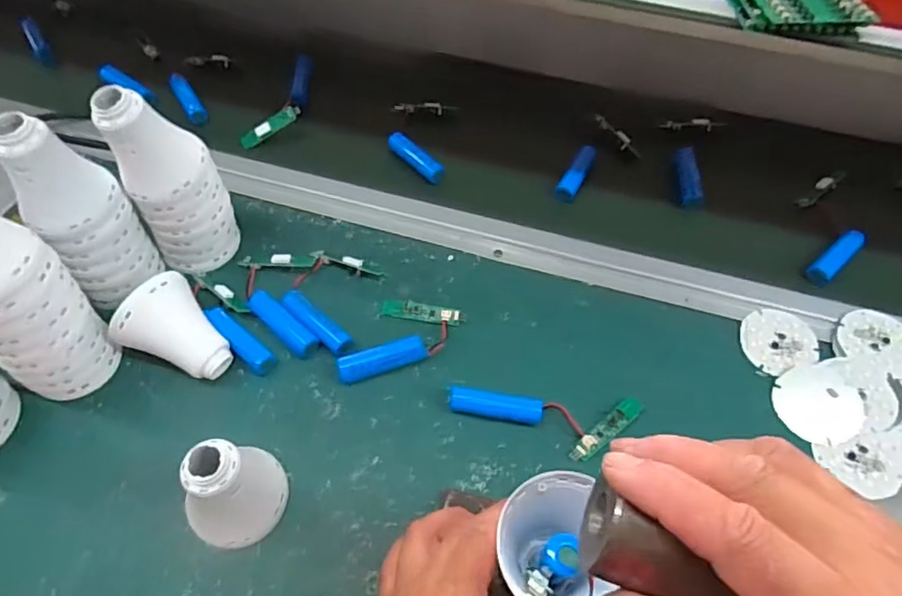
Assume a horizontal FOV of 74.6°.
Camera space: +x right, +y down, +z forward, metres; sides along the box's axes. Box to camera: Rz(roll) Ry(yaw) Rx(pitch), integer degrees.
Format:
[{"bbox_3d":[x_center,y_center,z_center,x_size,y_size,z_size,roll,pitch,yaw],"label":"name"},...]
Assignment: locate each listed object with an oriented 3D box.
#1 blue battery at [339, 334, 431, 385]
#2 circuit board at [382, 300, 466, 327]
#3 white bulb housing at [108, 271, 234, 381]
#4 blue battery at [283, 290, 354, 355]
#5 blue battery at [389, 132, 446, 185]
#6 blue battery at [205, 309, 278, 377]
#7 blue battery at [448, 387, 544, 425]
[{"bbox_3d":[-0.052,0.048,0.455,0.068,0.019,0.021,-17,59,-13],"label":"blue battery"},{"bbox_3d":[-0.023,0.012,0.484,0.068,0.007,0.014,11,57,6],"label":"circuit board"},{"bbox_3d":[-0.200,0.030,0.431,0.064,0.063,0.058,38,63,21],"label":"white bulb housing"},{"bbox_3d":[-0.107,0.020,0.470,0.072,0.013,0.019,37,63,20],"label":"blue battery"},{"bbox_3d":[-0.034,-0.138,0.577,0.022,0.013,0.073,-34,64,-22],"label":"blue battery"},{"bbox_3d":[-0.162,0.034,0.455,0.071,0.018,0.020,36,62,20],"label":"blue battery"},{"bbox_3d":[0.033,0.082,0.440,0.069,0.019,0.019,10,57,5],"label":"blue battery"}]

